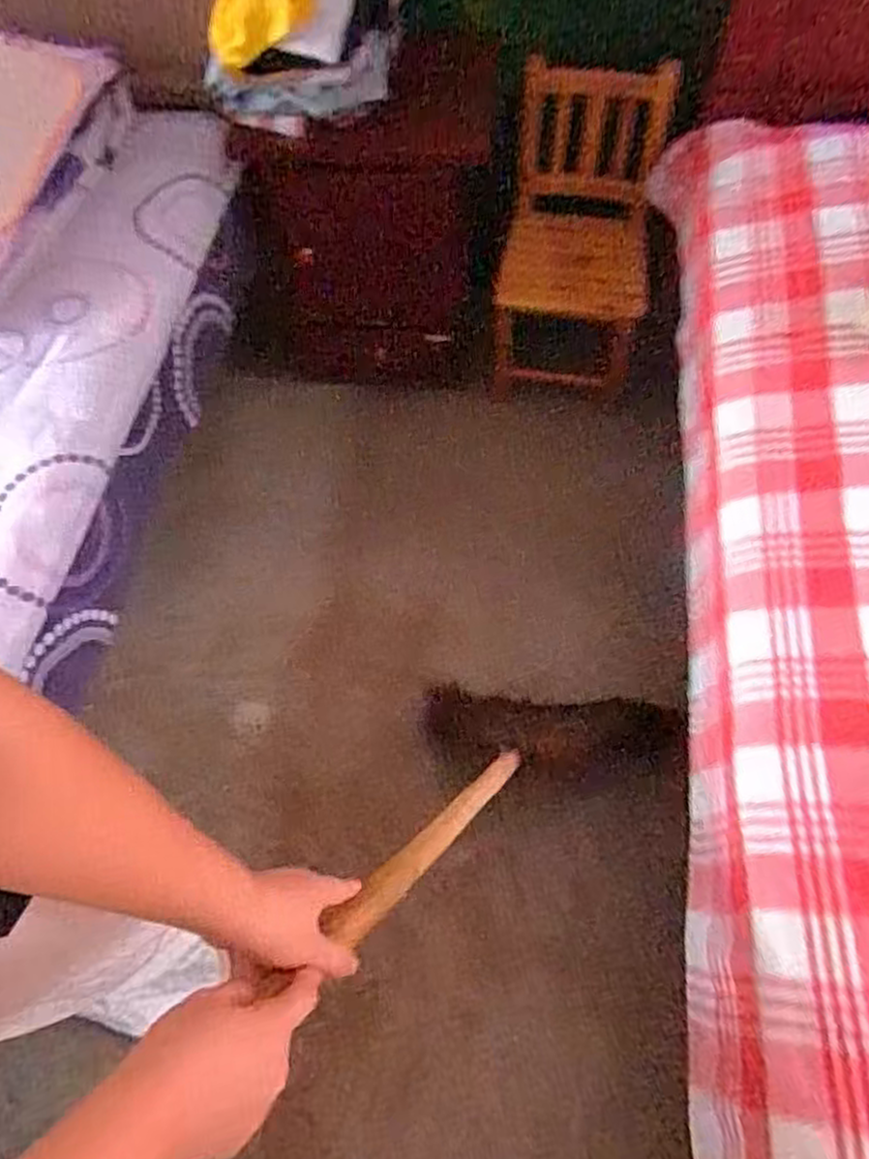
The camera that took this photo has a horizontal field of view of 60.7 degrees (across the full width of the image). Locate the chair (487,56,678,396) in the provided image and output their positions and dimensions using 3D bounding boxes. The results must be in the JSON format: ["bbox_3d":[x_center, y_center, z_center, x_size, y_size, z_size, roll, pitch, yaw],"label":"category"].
[{"bbox_3d":[0.269,-0.641,1.394,0.266,0.442,0.364,8,61,7],"label":"chair"}]

